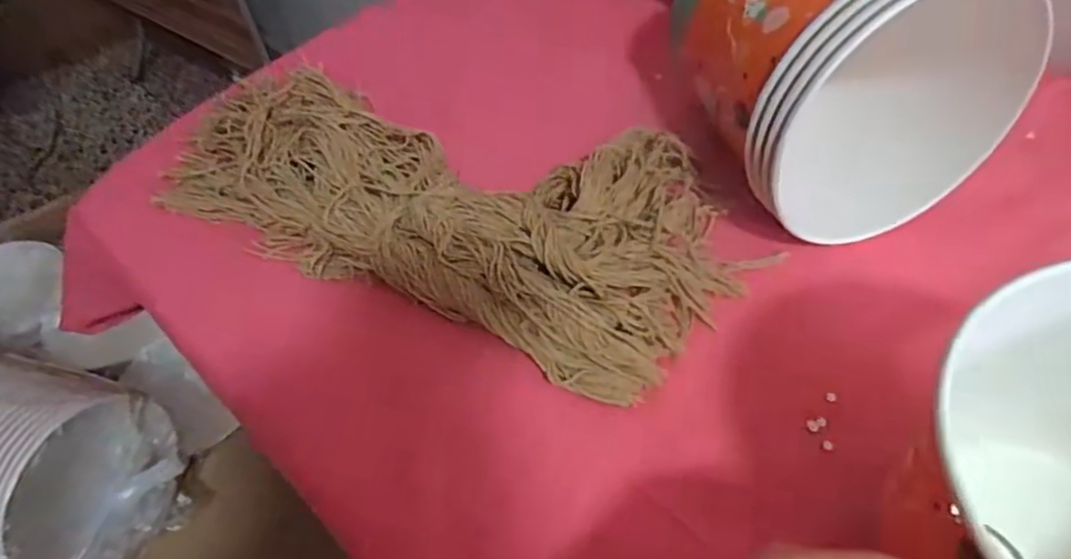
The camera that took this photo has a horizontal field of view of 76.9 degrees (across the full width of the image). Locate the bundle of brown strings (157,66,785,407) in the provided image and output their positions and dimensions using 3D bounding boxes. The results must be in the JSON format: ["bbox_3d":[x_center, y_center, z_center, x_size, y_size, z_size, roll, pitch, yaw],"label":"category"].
[{"bbox_3d":[-0.056,-0.065,0.440,0.389,0.036,0.188,21,57,19],"label":"bundle of brown strings"}]

